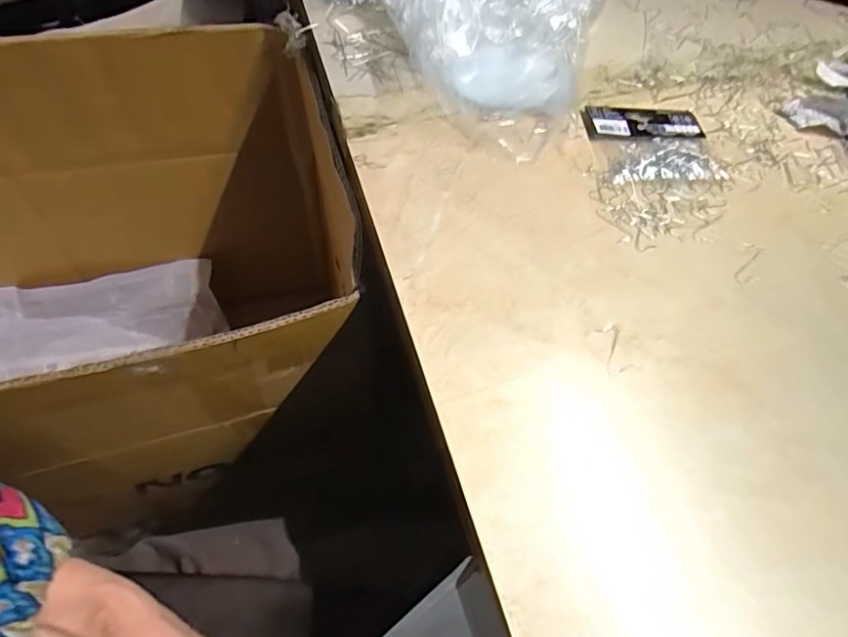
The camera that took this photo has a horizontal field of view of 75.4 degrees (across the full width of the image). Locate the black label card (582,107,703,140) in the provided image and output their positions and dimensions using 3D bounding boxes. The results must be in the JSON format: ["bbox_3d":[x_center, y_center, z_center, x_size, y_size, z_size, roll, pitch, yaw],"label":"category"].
[{"bbox_3d":[0.188,-0.170,0.473,0.104,0.006,0.040,0,58,-5],"label":"black label card"}]

